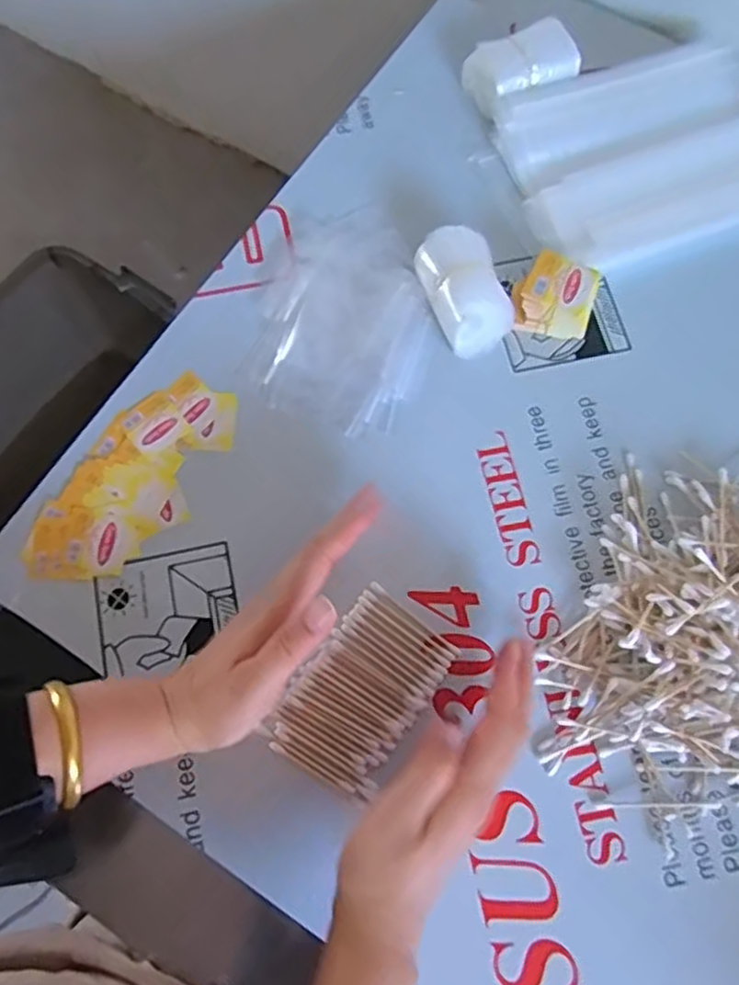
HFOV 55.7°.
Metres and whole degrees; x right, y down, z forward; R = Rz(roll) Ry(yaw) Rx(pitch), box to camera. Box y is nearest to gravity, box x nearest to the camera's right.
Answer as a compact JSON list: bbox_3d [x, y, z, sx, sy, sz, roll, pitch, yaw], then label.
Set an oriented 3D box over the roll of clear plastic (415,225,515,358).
[{"bbox_3d":[0.068,-0.144,0.502,0.053,0.036,0.083,-24,75,-6],"label":"roll of clear plastic"}]

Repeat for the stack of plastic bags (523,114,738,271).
[{"bbox_3d":[0.232,-0.230,0.534,0.218,0.016,0.081,-21,75,-5],"label":"stack of plastic bags"}]

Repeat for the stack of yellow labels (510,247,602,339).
[{"bbox_3d":[0.133,-0.140,0.501,0.058,0.039,0.046,17,75,5],"label":"stack of yellow labels"}]

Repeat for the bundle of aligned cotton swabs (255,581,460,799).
[{"bbox_3d":[-0.004,0.125,0.439,0.073,0.005,0.115,34,77,10],"label":"bundle of aligned cotton swabs"}]

